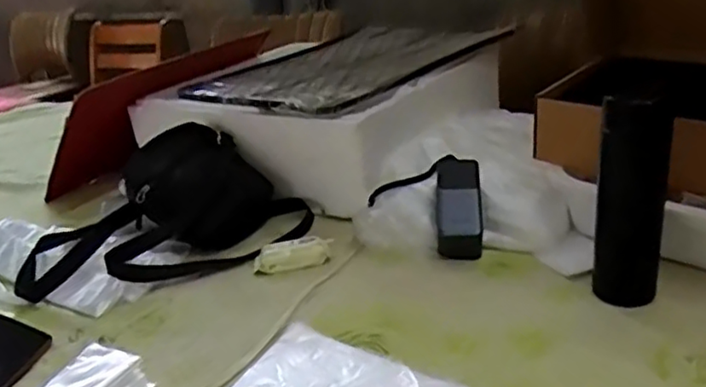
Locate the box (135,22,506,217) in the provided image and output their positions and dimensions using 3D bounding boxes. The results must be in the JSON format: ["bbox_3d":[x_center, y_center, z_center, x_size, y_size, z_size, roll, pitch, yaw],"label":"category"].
[{"bbox_3d":[-0.024,-0.144,1.114,0.429,0.175,0.473,12,30,37],"label":"box"}]

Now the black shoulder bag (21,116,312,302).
[{"bbox_3d":[-0.256,0.019,0.879,0.380,0.136,0.195,-11,24,-8],"label":"black shoulder bag"}]

